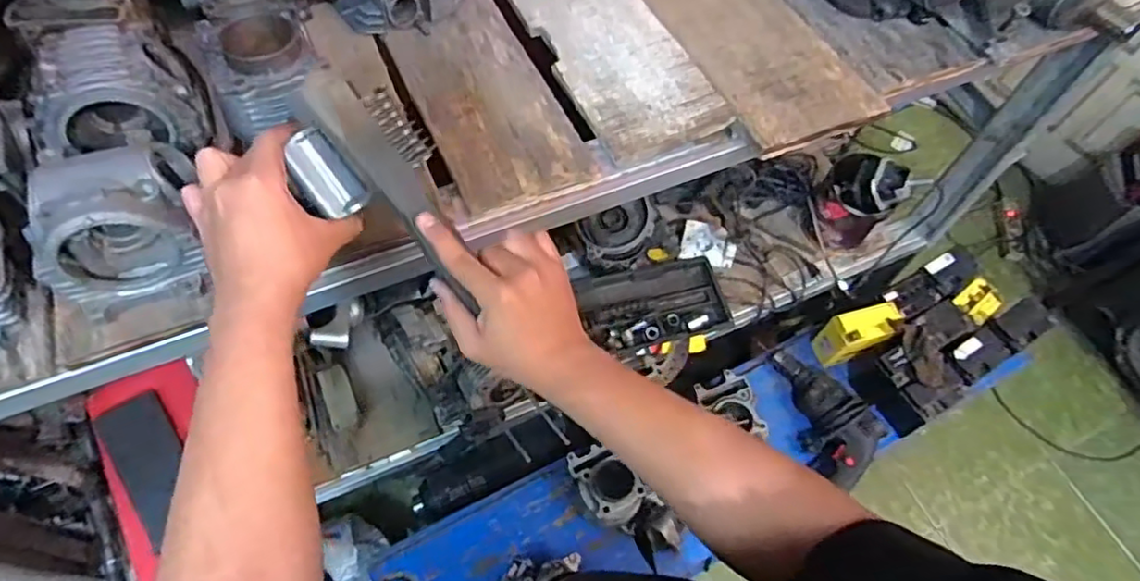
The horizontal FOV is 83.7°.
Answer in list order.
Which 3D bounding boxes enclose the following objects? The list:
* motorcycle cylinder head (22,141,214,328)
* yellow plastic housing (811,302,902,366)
[{"bbox_3d":[-0.370,-0.059,0.527,0.105,0.095,0.114,-13,63,-11],"label":"motorcycle cylinder head"},{"bbox_3d":[0.541,0.083,1.196,0.120,0.117,0.076,-17,64,-13],"label":"yellow plastic housing"}]

